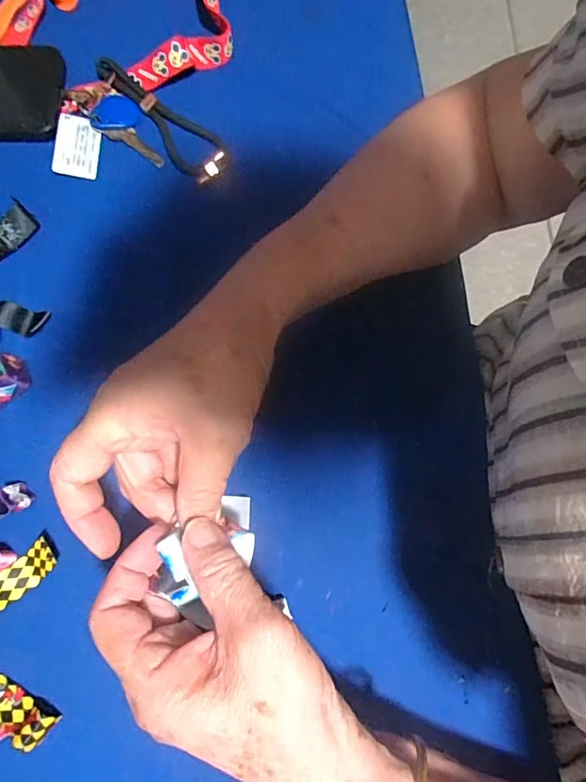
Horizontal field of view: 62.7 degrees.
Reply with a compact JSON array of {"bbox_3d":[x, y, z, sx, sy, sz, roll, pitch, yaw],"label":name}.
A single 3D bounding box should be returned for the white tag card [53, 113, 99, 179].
[{"bbox_3d":[-0.162,-0.183,0.361,0.030,0.004,0.048,4,79,-14],"label":"white tag card"}]

